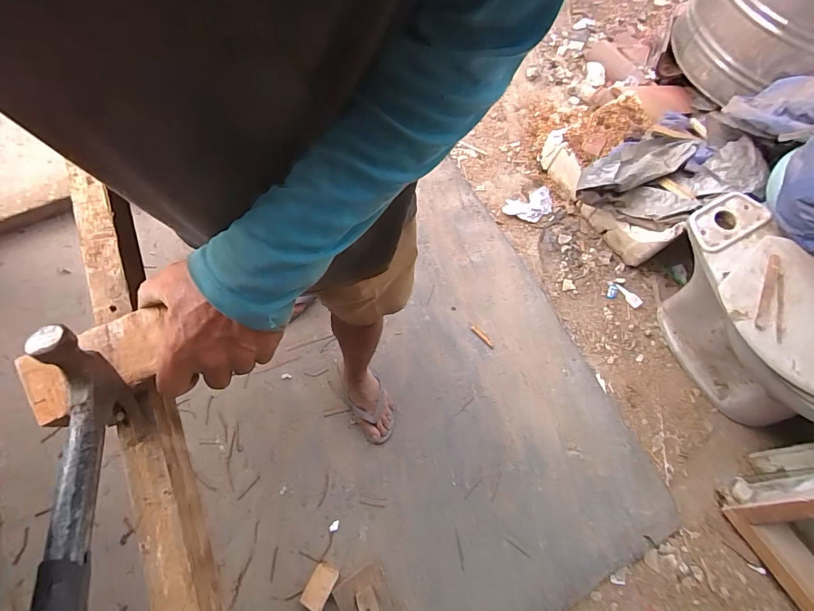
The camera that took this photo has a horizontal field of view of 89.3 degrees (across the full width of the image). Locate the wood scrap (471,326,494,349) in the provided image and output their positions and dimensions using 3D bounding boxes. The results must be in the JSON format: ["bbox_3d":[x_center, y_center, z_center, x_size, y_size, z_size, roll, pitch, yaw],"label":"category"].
[{"bbox_3d":[0.225,0.094,1.227,0.089,0.009,0.021,42,76,14],"label":"wood scrap"}]

